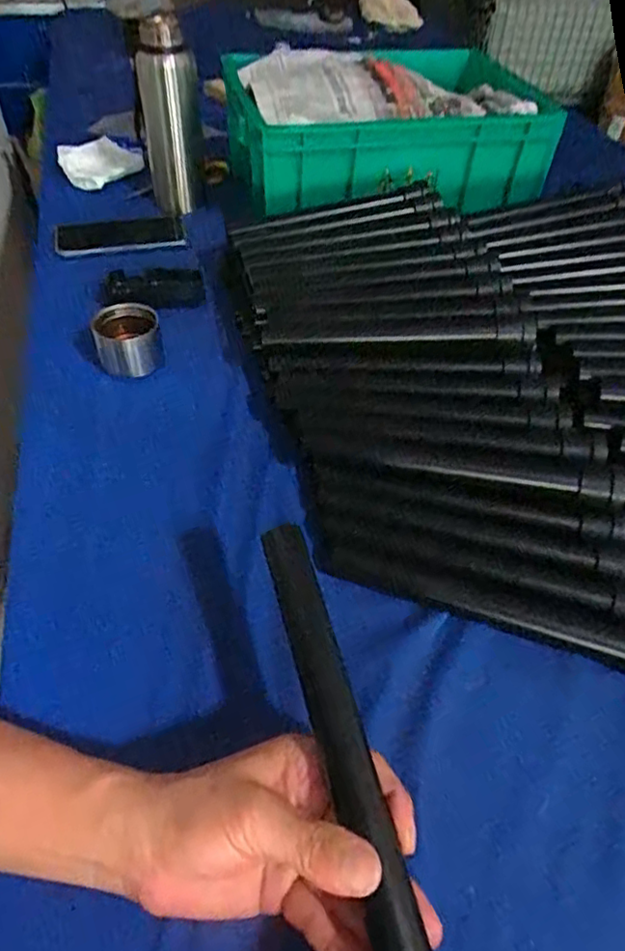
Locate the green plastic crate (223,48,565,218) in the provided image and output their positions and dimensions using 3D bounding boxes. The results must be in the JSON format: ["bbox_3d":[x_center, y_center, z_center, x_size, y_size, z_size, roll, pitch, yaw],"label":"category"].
[{"bbox_3d":[0.099,-0.507,0.871,0.424,0.119,0.307,-9,48,-11],"label":"green plastic crate"}]

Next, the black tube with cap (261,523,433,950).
[{"bbox_3d":[0.016,0.137,0.306,0.025,0.029,0.243,-12,55,-11],"label":"black tube with cap"}]

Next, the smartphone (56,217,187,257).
[{"bbox_3d":[-0.244,-0.306,0.782,0.159,0.015,0.083,-19,52,-21],"label":"smartphone"}]

